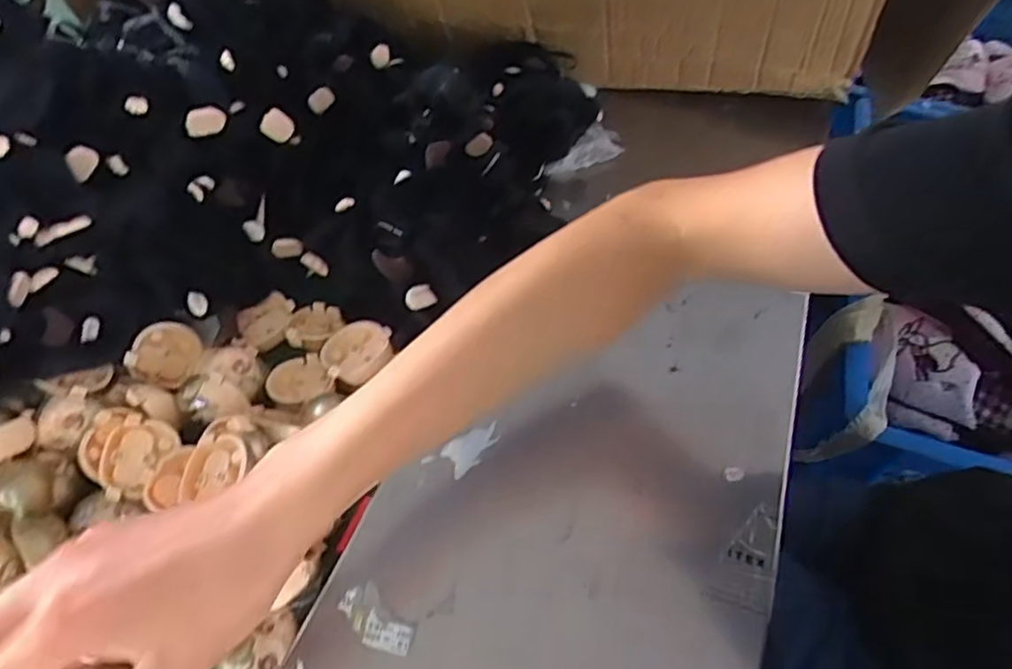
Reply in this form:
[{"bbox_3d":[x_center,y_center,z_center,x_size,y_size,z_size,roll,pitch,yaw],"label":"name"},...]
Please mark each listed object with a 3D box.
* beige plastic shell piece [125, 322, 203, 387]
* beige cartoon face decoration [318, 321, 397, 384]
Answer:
[{"bbox_3d":[-0.254,0.015,0.482,0.020,0.046,0.047,5,47,42],"label":"beige plastic shell piece"},{"bbox_3d":[-0.107,0.011,0.473,0.050,0.012,0.048,1,51,-2],"label":"beige cartoon face decoration"}]

